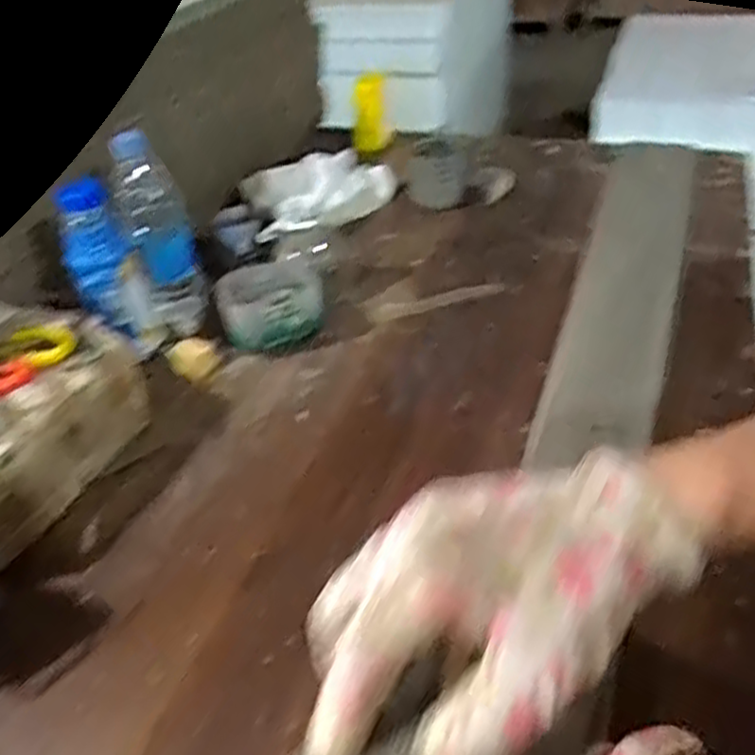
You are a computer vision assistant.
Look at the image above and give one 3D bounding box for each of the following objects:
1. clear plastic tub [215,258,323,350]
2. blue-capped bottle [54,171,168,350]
[{"bbox_3d":[-0.120,-0.079,0.855,0.111,0.064,0.121,-9,37,-8],"label":"clear plastic tub"},{"bbox_3d":[-0.275,-0.110,0.785,0.065,0.192,0.072,3,31,47],"label":"blue-capped bottle"}]

